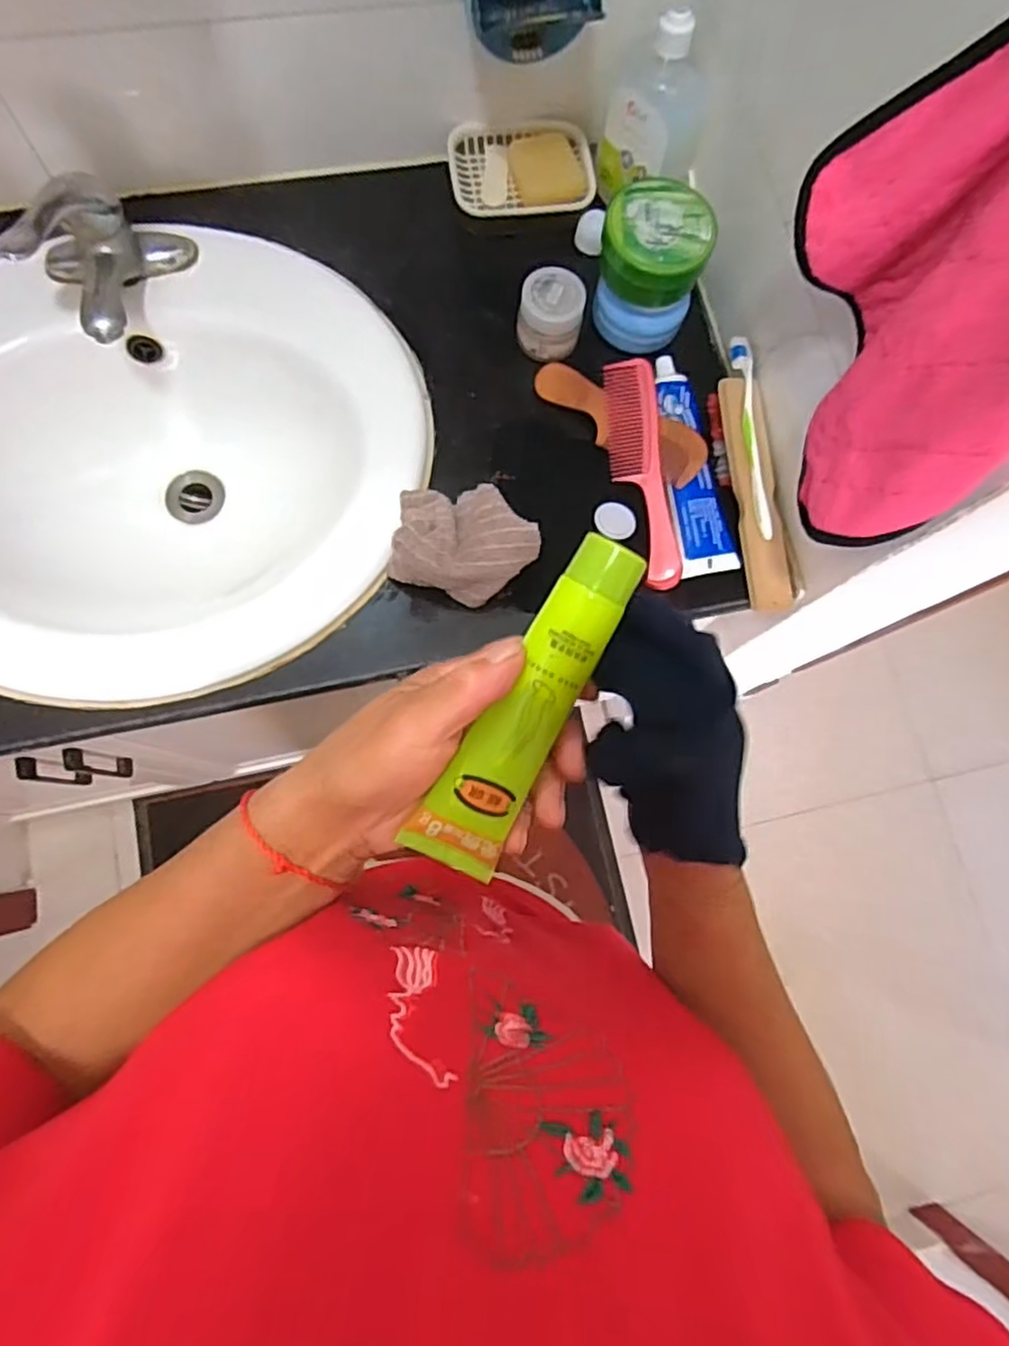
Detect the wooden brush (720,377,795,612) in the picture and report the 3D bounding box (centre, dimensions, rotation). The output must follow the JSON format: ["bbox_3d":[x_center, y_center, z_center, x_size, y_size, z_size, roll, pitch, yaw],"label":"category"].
[{"bbox_3d":[0.223,-0.159,0.608,0.045,0.021,0.205,-10,79,-6],"label":"wooden brush"}]

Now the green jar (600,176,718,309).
[{"bbox_3d":[0.130,-0.373,0.594,0.090,0.056,0.095,1,78,-4],"label":"green jar"}]

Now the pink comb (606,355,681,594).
[{"bbox_3d":[0.121,-0.180,0.615,0.047,0.008,0.210,-9,85,18],"label":"pink comb"}]

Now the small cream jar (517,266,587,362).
[{"bbox_3d":[0.042,-0.328,0.630,0.056,0.046,0.060,1,78,-4],"label":"small cream jar"}]

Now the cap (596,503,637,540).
[{"bbox_3d":[0.098,-0.135,0.608,0.034,0.012,0.037,1,78,-4],"label":"cap"}]

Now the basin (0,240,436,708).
[{"bbox_3d":[-0.316,-0.180,0.683,0.489,0.185,0.420,-9,79,-6],"label":"basin"}]

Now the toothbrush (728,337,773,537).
[{"bbox_3d":[0.223,-0.210,0.615,0.019,0.025,0.181,-7,82,-5],"label":"toothbrush"}]

